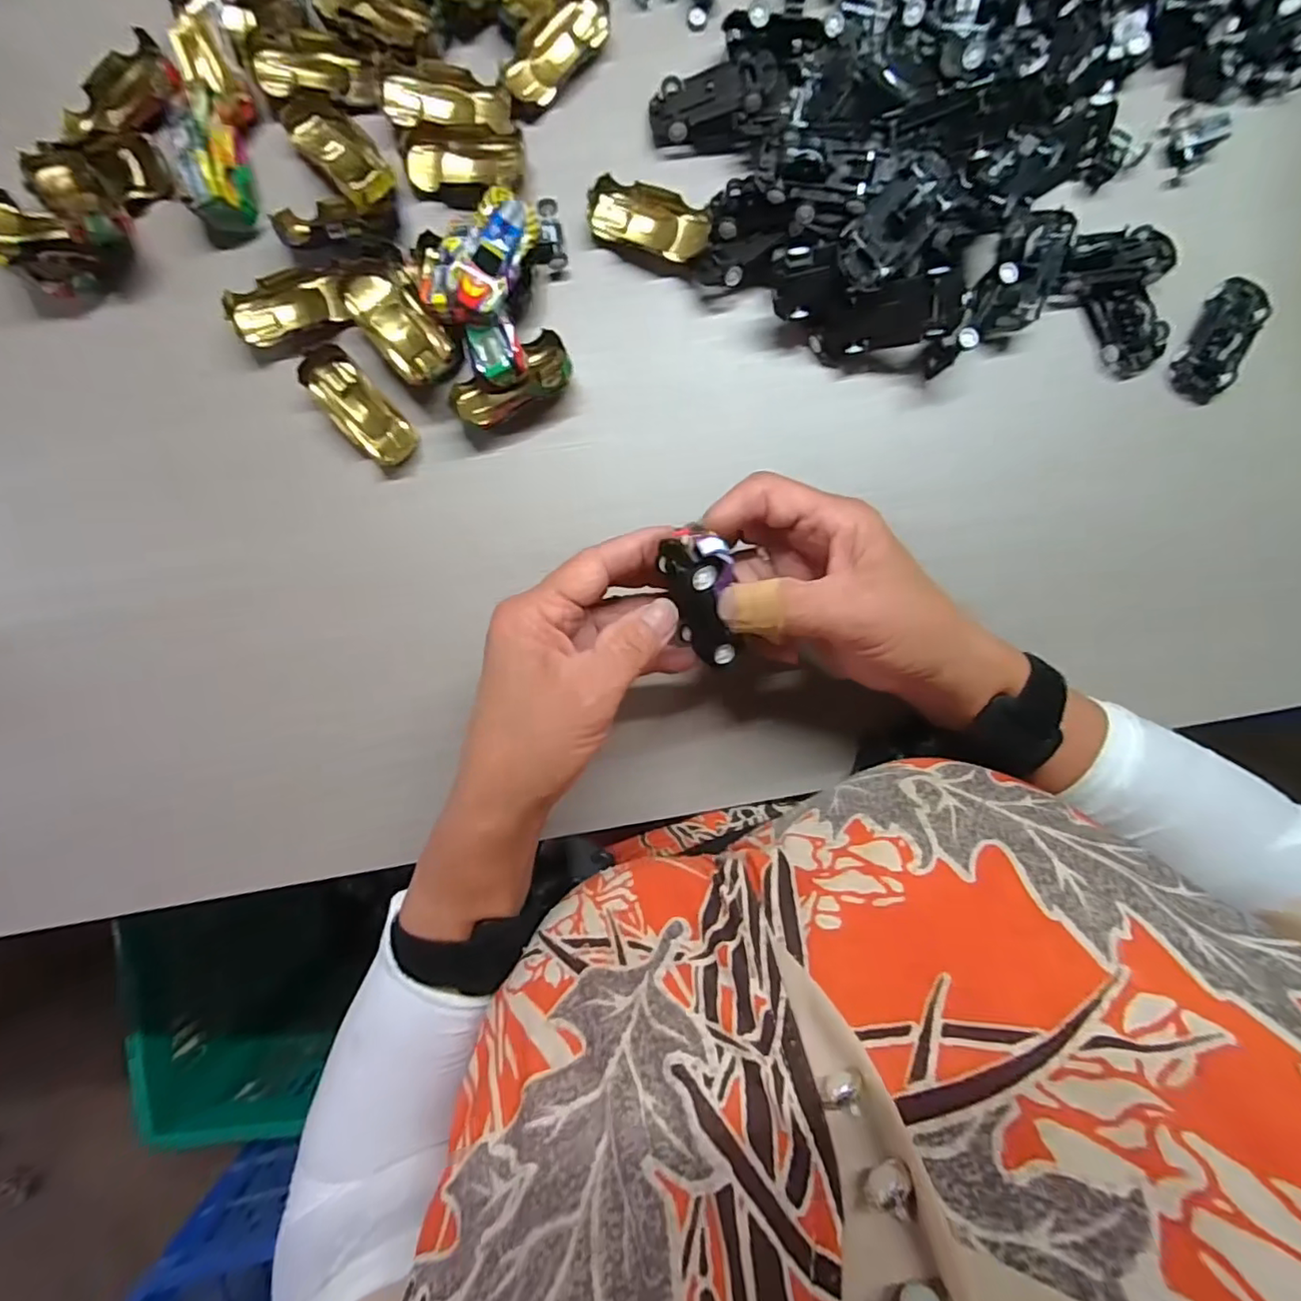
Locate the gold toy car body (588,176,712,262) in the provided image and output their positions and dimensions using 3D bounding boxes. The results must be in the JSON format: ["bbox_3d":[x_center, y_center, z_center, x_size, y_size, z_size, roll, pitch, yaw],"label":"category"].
[{"bbox_3d":[-0.001,-0.223,0.312,0.063,0.017,0.030,22,93,-4],"label":"gold toy car body"}]

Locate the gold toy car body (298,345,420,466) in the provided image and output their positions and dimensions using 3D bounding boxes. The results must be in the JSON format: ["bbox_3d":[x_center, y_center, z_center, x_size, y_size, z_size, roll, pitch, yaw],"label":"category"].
[{"bbox_3d":[-0.150,-0.124,0.310,0.027,0.013,0.062,-42,94,1],"label":"gold toy car body"}]

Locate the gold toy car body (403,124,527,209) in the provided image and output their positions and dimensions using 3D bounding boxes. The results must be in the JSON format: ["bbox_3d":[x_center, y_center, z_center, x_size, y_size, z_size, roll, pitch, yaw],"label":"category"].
[{"bbox_3d":[-0.095,-0.251,0.313,0.061,0.019,0.031,-5,94,-2],"label":"gold toy car body"}]

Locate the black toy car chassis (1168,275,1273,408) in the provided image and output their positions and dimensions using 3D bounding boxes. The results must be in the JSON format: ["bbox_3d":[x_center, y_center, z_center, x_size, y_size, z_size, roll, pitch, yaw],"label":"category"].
[{"bbox_3d":[0.311,-0.170,0.325,0.033,0.015,0.071,29,92,-4],"label":"black toy car chassis"}]

